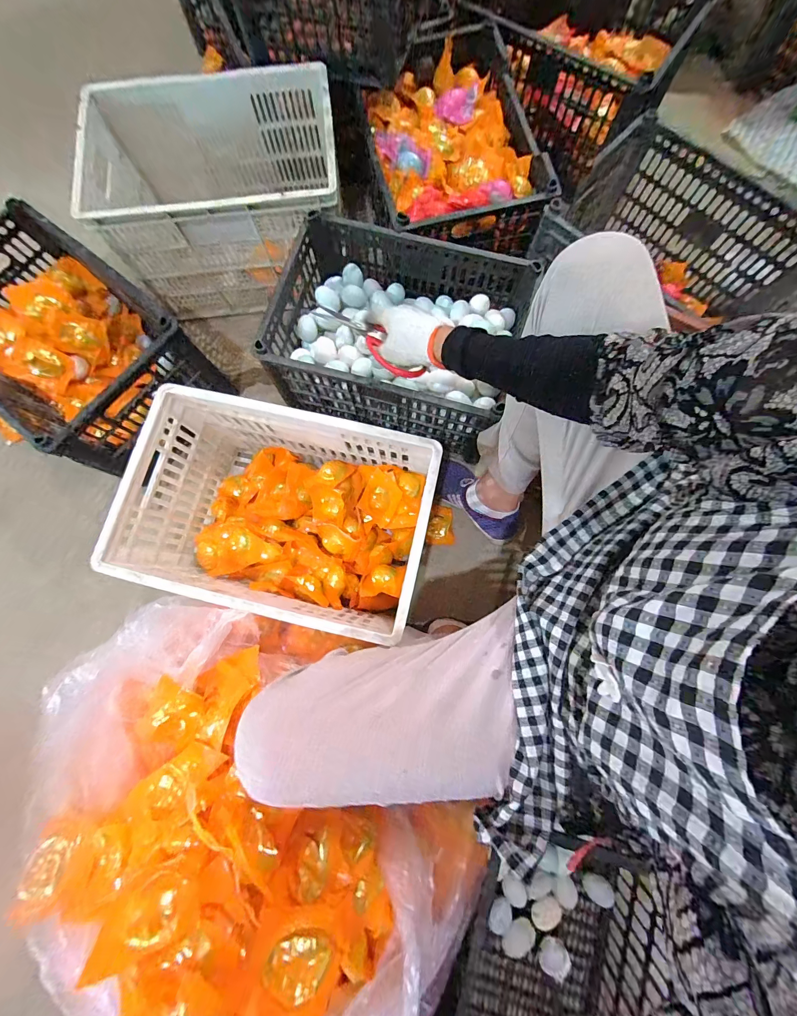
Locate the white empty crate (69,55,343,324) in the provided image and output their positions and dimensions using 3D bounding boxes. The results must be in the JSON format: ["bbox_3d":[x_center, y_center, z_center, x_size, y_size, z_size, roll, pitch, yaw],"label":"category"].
[{"bbox_3d":[-0.362,-0.669,0.790,0.478,0.259,0.317,-4,79,0],"label":"white empty crate"}]

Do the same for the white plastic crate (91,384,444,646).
[{"bbox_3d":[-0.193,0.014,0.636,0.468,0.231,0.305,13,80,3],"label":"white plastic crate"}]

